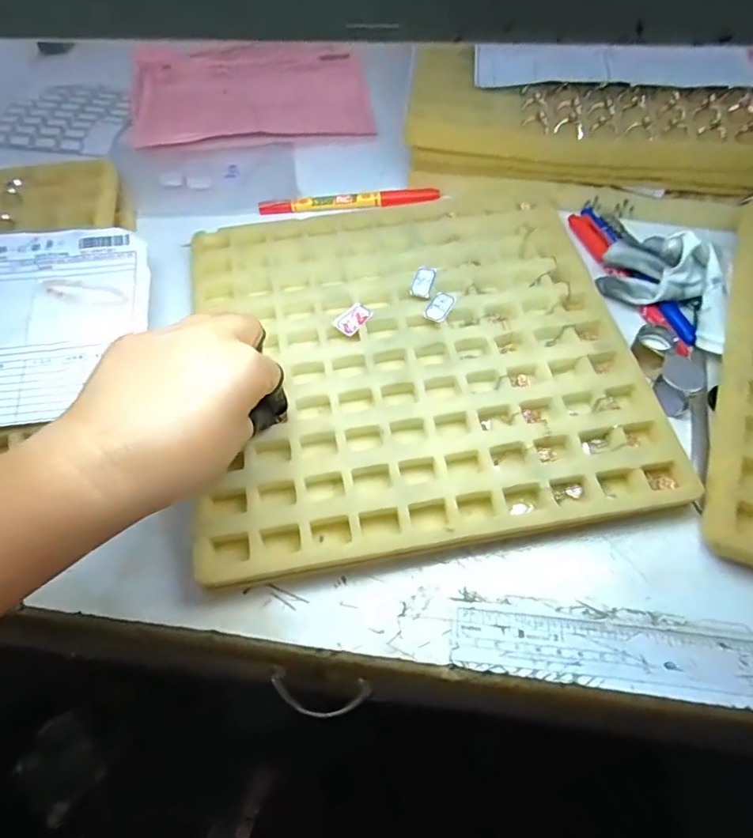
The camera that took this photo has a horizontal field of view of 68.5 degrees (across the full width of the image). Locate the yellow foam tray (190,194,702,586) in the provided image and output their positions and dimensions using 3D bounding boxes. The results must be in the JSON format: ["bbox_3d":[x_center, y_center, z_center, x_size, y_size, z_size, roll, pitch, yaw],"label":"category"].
[{"bbox_3d":[0.020,-0.050,0.349,0.258,0.026,0.262,-8,63,-6],"label":"yellow foam tray"}]

